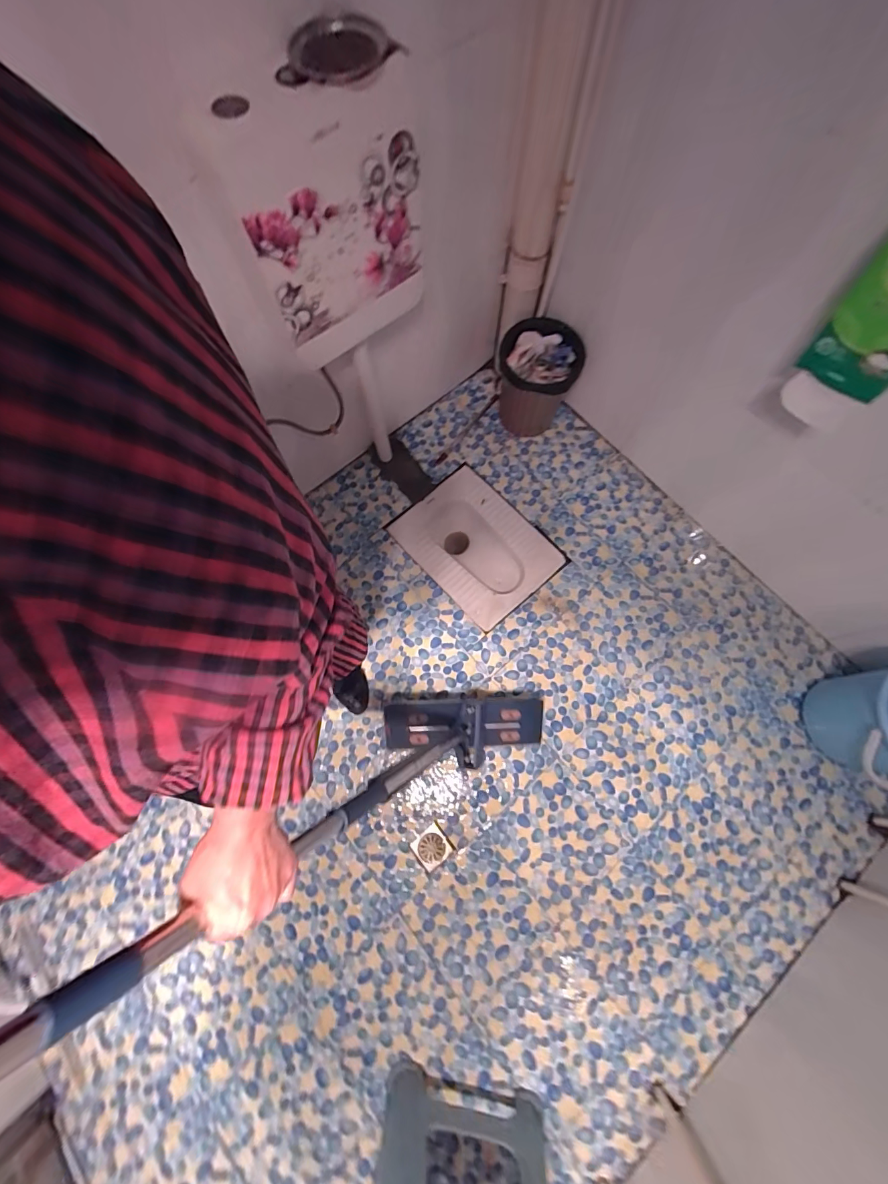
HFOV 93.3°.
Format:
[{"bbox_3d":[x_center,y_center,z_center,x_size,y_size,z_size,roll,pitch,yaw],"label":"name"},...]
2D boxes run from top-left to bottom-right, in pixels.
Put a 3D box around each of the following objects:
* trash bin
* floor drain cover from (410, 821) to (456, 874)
[{"bbox_3d":[0.310,-0.709,1.437,0.259,0.277,0.296,24,74,7],"label":"trash bin"},{"bbox_3d":[-0.032,0.707,1.157,0.096,0.006,0.096,-36,76,-11],"label":"floor drain cover"}]

